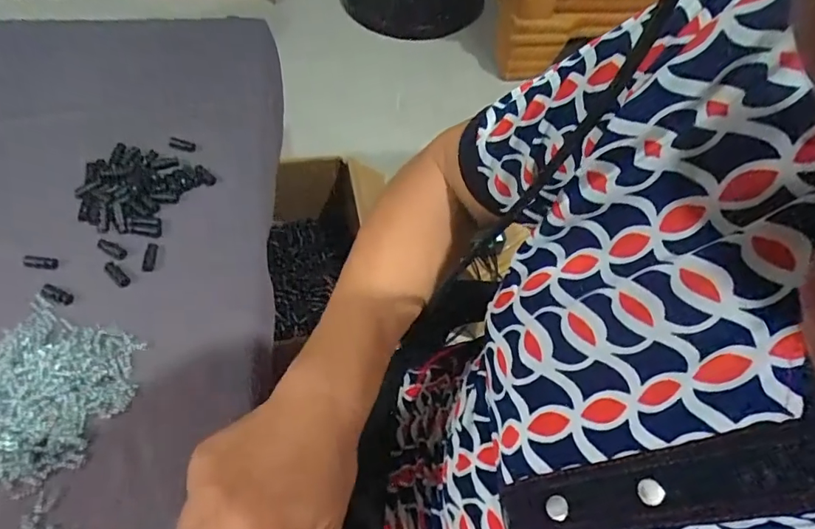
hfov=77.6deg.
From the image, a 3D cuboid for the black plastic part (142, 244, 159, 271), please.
[{"bbox_3d":[-0.220,-0.006,0.433,0.010,0.007,0.024,4,71,1],"label":"black plastic part"}]

